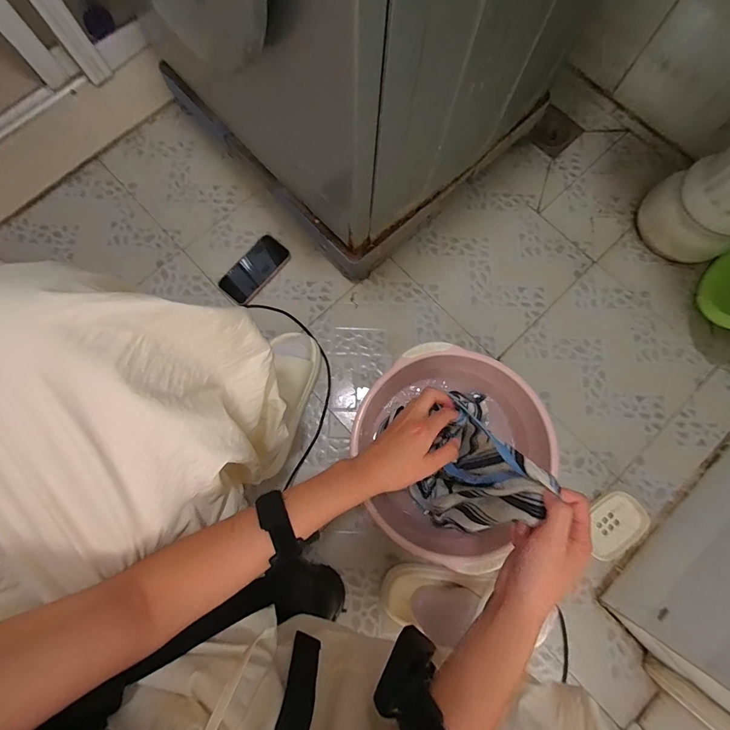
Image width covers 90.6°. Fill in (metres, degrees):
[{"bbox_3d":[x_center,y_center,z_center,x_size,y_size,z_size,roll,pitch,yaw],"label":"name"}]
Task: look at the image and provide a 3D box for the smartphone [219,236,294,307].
[{"bbox_3d":[-0.219,-0.190,0.716,0.072,0.017,0.142,40,81,7],"label":"smartphone"}]

